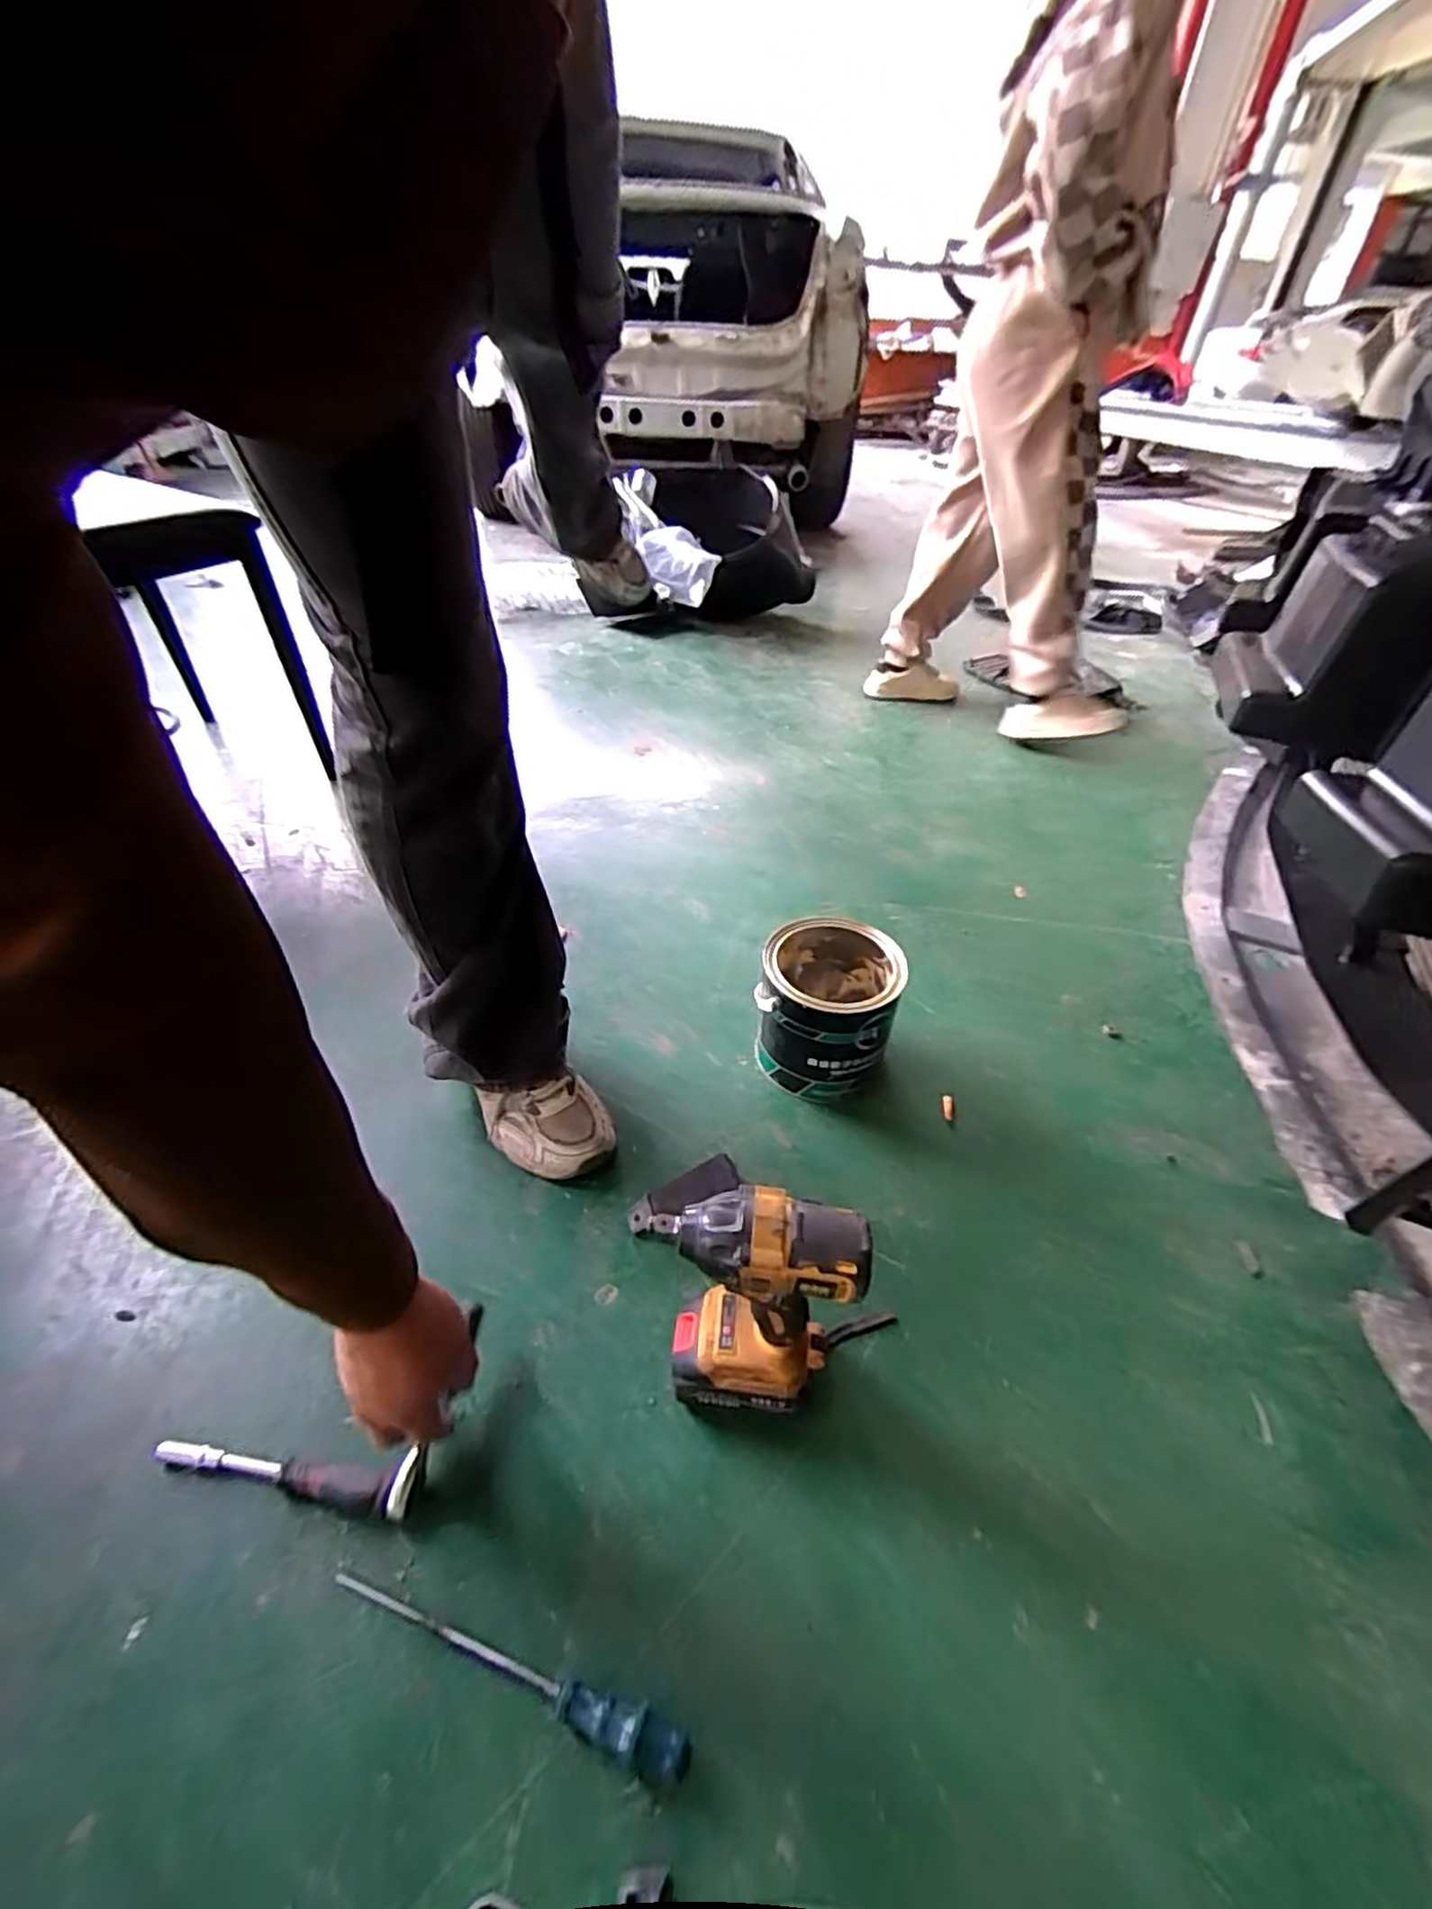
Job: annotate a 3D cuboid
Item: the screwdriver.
[{"bbox_3d":[-0.142,0.471,0.462,0.260,0.029,0.027,14,44,12],"label":"screwdriver"}]

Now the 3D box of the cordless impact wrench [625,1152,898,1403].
[{"bbox_3d":[0.027,0.273,0.537,0.132,0.251,0.070,4,43,2],"label":"cordless impact wrench"}]

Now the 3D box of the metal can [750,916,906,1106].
[{"bbox_3d":[0.131,0.065,0.848,0.152,0.163,0.164,14,44,12],"label":"metal can"}]

